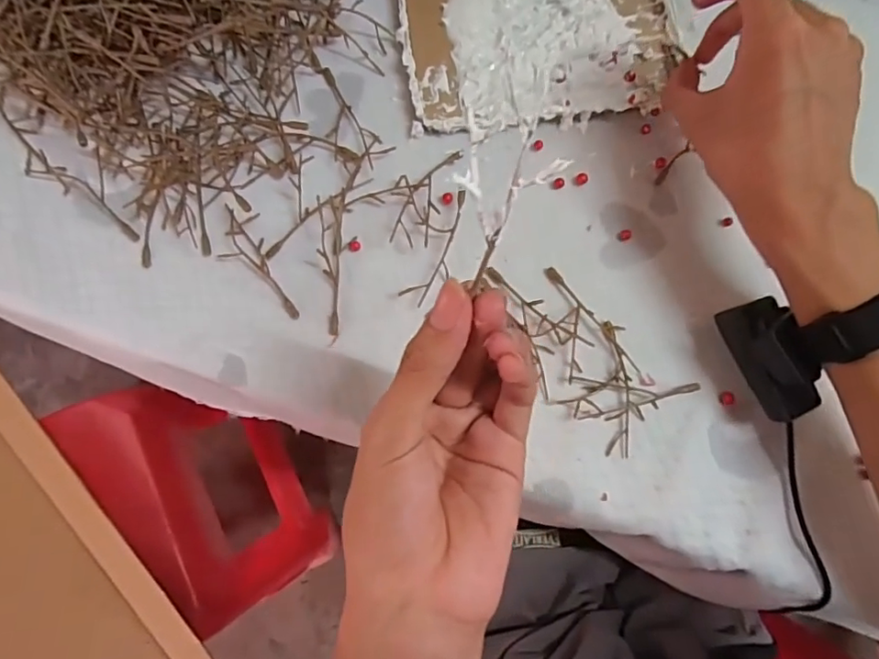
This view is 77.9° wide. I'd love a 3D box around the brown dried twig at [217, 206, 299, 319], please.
[{"bbox_3d":[-0.118,-0.040,0.339,0.031,0.007,0.081,-23,83,-7],"label":"brown dried twig"}]

